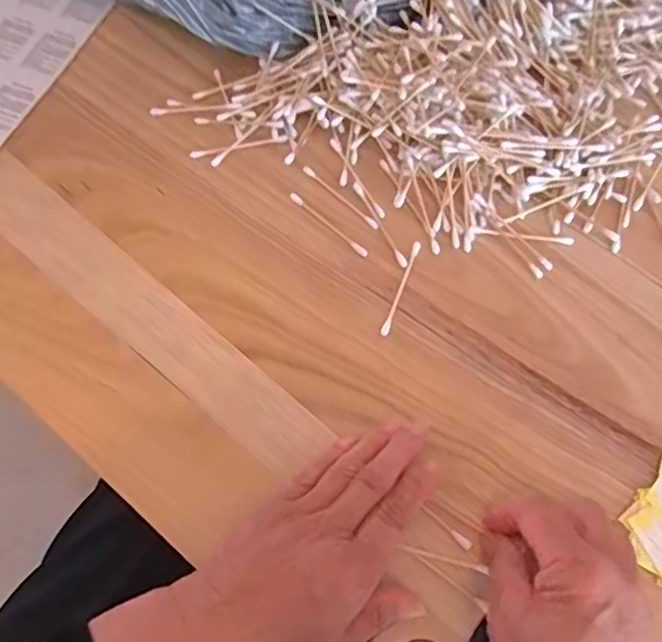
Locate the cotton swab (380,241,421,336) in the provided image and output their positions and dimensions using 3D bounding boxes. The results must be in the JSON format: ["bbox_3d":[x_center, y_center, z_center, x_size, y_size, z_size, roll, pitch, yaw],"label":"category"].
[{"bbox_3d":[0.046,-0.022,0.407,0.005,0.004,0.072,19,67,9],"label":"cotton swab"}]

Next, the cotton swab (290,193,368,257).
[{"bbox_3d":[-0.002,-0.067,0.425,0.071,0.004,0.005,41,72,17],"label":"cotton swab"}]

